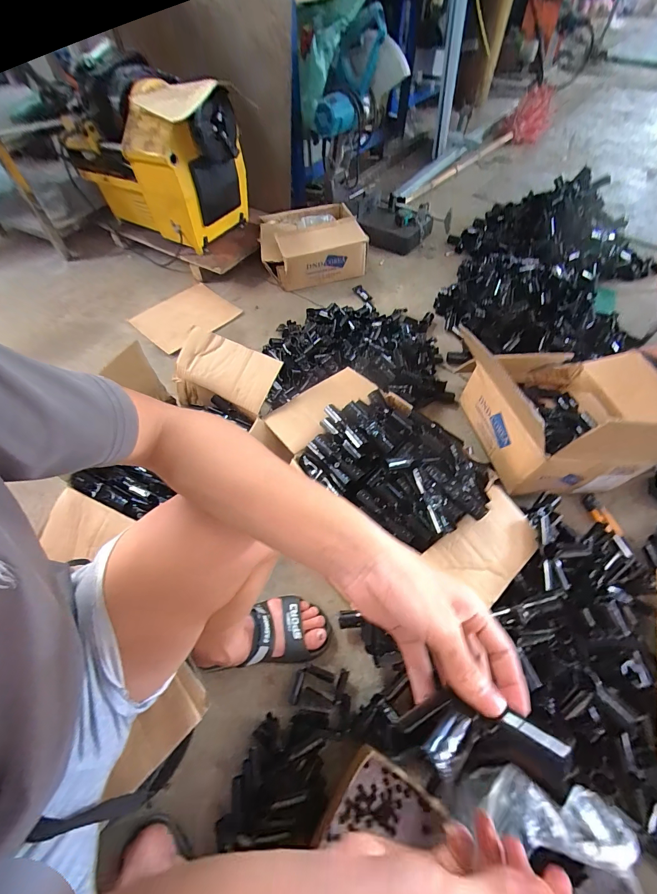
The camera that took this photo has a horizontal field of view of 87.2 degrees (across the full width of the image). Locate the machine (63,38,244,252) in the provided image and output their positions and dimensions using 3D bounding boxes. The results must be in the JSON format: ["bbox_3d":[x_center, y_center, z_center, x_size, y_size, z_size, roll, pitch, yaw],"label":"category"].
[{"bbox_3d":[-0.580,-1.036,1.225,0.566,0.398,0.301,25,61,16],"label":"machine"}]

